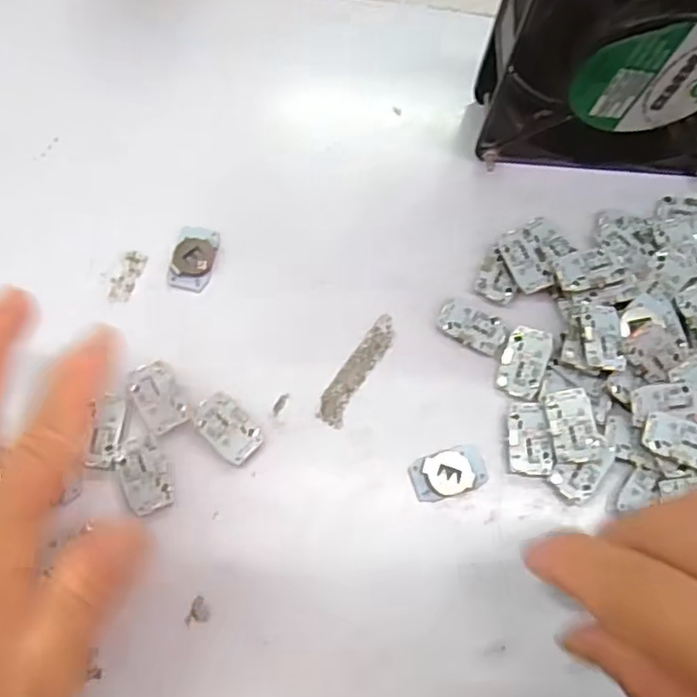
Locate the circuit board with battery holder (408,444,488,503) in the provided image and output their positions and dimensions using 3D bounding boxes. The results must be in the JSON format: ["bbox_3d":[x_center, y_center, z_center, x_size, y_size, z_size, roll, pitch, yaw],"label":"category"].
[{"bbox_3d":[0.041,0.051,0.262,0.031,0.006,0.019,-14,72,-7],"label":"circuit board with battery holder"}]

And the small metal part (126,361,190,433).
[{"bbox_3d":[-0.079,0.019,0.265,0.018,0.004,0.030,-24,74,-10],"label":"small metal part"}]

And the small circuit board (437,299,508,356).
[{"bbox_3d":[0.054,-0.009,0.281,0.030,0.004,0.017,26,72,7],"label":"small circuit board"}]

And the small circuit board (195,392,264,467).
[{"bbox_3d":[-0.049,0.033,0.265,0.019,0.005,0.030,-42,77,-15],"label":"small circuit board"}]

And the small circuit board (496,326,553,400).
[{"bbox_3d":[0.075,0.006,0.275,0.019,0.004,0.030,18,87,18],"label":"small circuit board"}]

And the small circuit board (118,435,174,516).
[{"bbox_3d":[-0.081,0.050,0.255,0.018,0.004,0.030,-20,73,-9],"label":"small circuit board"}]

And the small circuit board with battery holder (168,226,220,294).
[{"bbox_3d":[-0.070,-0.041,0.289,0.018,0.007,0.031,11,71,2],"label":"small circuit board with battery holder"}]

